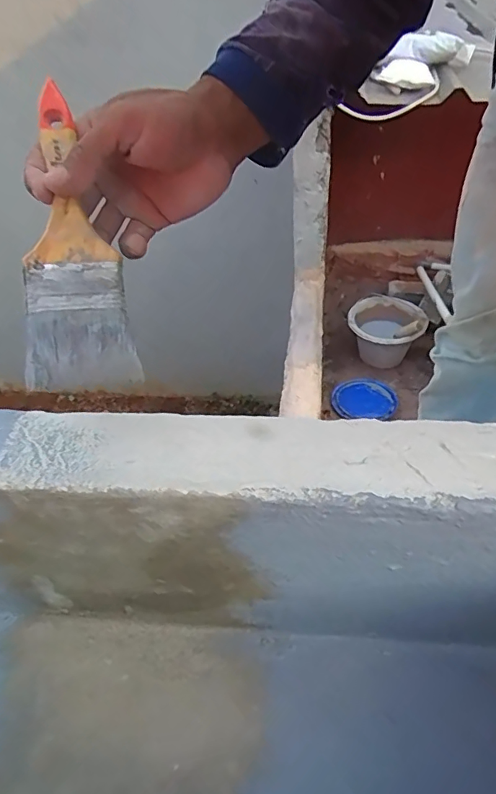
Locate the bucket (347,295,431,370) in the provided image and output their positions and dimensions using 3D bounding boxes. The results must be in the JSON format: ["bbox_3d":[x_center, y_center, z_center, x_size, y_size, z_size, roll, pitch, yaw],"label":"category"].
[{"bbox_3d":[0.478,-0.240,1.682,0.253,0.172,0.250,-2,43,2],"label":"bucket"}]

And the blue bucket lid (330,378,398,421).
[{"bbox_3d":[0.379,0.004,1.567,0.202,0.029,0.181,9,45,14],"label":"blue bucket lid"}]

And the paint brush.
[{"bbox_3d":[-0.121,-0.102,0.315,0.065,0.012,0.193,-10,88,-12],"label":"paint brush"}]

